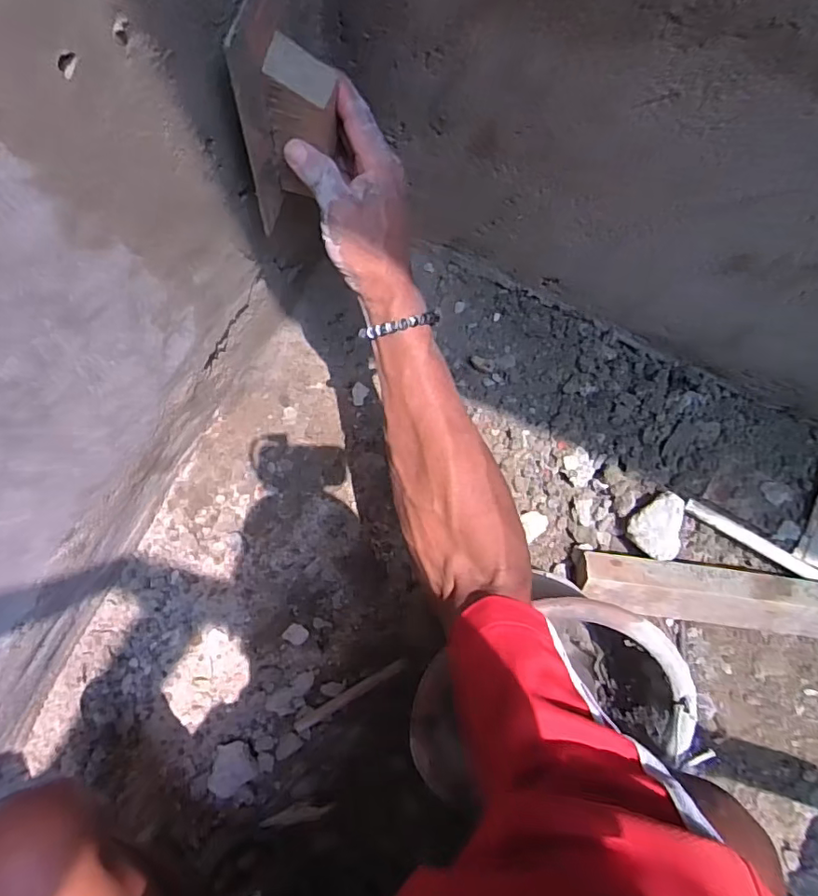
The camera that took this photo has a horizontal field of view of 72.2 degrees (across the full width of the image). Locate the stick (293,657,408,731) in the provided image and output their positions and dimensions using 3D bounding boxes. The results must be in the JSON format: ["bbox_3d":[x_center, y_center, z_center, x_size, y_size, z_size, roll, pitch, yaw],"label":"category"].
[{"bbox_3d":[-0.067,0.288,0.653,0.141,0.010,0.013,-29,90,-4],"label":"stick"}]

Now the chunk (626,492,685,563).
[{"bbox_3d":[0.289,0.090,0.653,0.052,0.028,0.075,5,88,-3],"label":"chunk"}]

